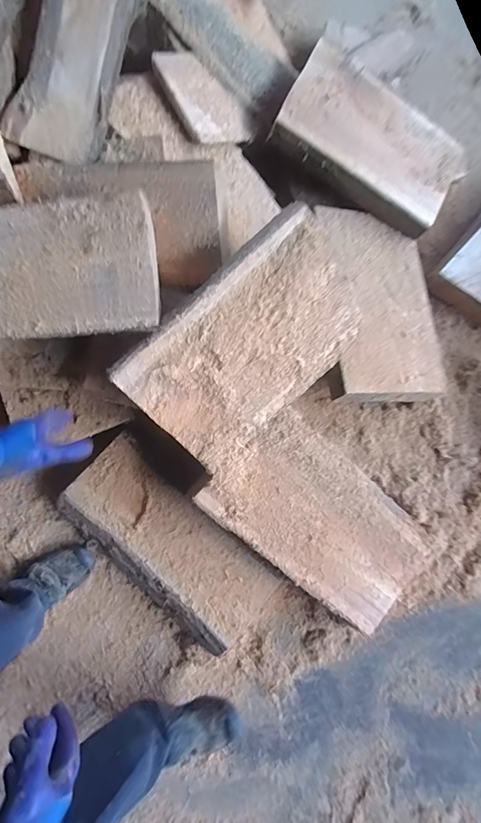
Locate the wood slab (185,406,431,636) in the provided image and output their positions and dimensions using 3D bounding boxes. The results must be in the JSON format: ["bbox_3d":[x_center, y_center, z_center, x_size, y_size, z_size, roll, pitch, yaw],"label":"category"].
[{"bbox_3d":[0.179,0.242,0.872,0.513,0.033,0.291,41,82,-6],"label":"wood slab"}]

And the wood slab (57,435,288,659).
[{"bbox_3d":[-0.172,0.304,0.902,0.503,0.040,0.223,40,81,6],"label":"wood slab"}]

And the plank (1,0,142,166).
[{"bbox_3d":[-0.275,-0.728,0.699,0.166,0.040,0.517,20,107,-21],"label":"plank"}]

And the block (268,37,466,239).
[{"bbox_3d":[0.357,-0.692,1.029,0.517,0.077,0.315,26,79,-13],"label":"block"}]

